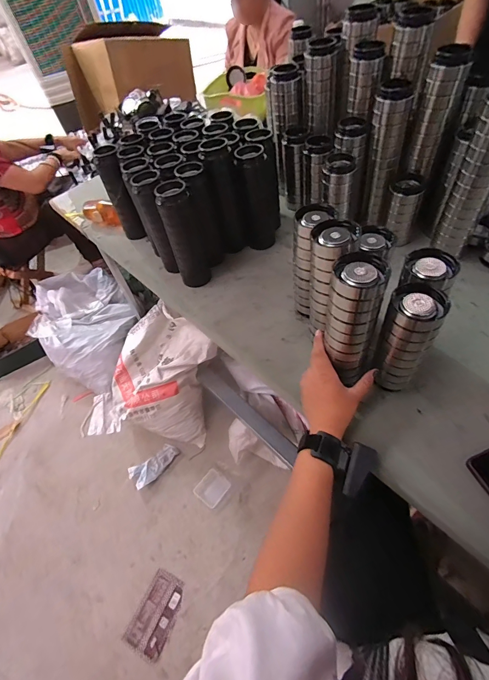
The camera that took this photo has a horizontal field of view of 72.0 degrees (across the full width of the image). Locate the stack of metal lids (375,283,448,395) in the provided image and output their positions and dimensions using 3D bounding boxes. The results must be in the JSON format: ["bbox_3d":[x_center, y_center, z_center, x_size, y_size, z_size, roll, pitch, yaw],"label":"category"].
[{"bbox_3d":[0.222,0.002,0.465,0.063,0.162,0.061,30,62,29],"label":"stack of metal lids"}]

